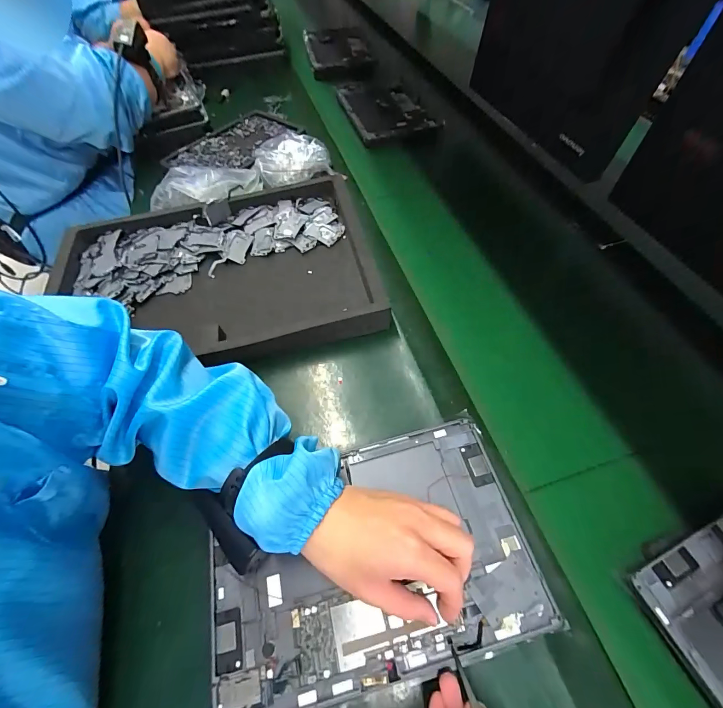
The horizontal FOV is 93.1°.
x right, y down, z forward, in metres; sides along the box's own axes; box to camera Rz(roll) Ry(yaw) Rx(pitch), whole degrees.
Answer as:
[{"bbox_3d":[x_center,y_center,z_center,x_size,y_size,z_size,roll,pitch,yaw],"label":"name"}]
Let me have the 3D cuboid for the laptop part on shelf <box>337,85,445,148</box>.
[{"bbox_3d":[0.047,-0.545,0.760,0.169,0.027,0.239,-17,59,-10],"label":"laptop part on shelf"}]

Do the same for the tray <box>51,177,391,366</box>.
[{"bbox_3d":[-0.203,-0.114,0.470,0.425,0.043,0.299,-11,58,-6],"label":"tray"}]

